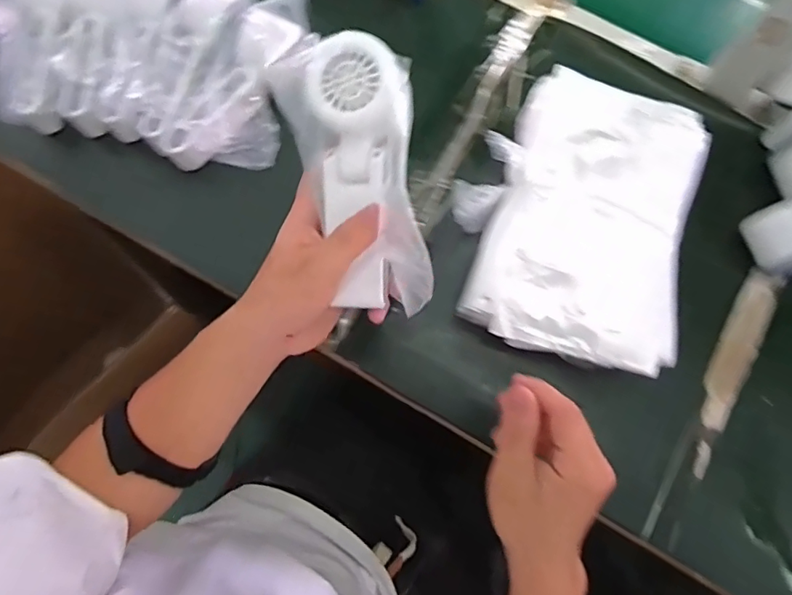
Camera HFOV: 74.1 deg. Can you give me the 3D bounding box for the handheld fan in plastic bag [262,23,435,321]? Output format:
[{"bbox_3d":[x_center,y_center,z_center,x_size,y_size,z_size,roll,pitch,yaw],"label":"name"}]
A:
[{"bbox_3d":[-0.019,-0.074,0.324,0.075,0.055,0.165,-16,93,-5],"label":"handheld fan in plastic bag"}]

